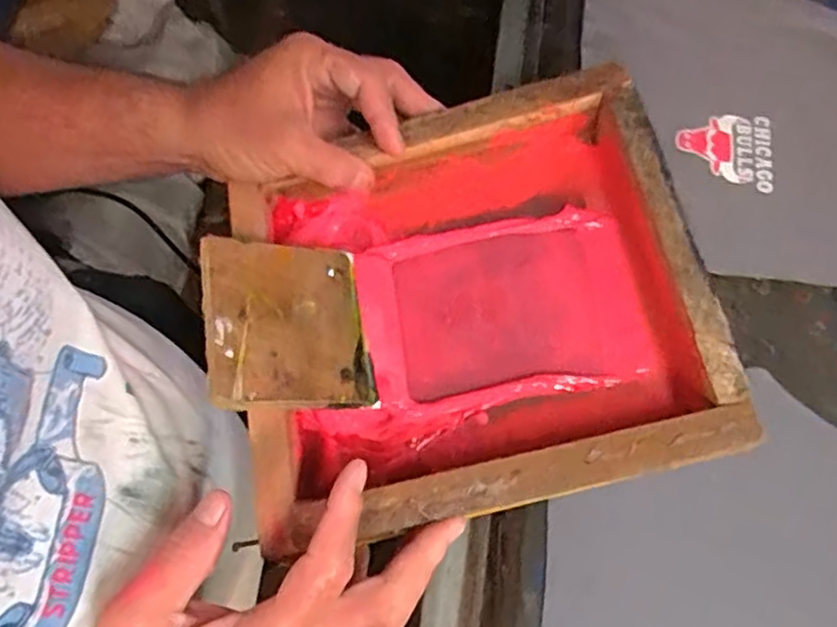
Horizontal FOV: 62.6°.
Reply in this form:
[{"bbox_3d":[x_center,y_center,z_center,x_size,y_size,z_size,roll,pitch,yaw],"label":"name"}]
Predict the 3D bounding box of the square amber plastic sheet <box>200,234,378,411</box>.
[{"bbox_3d":[-0.074,0.006,0.397,0.094,0.009,0.100,4,66,-31],"label":"square amber plastic sheet"}]

